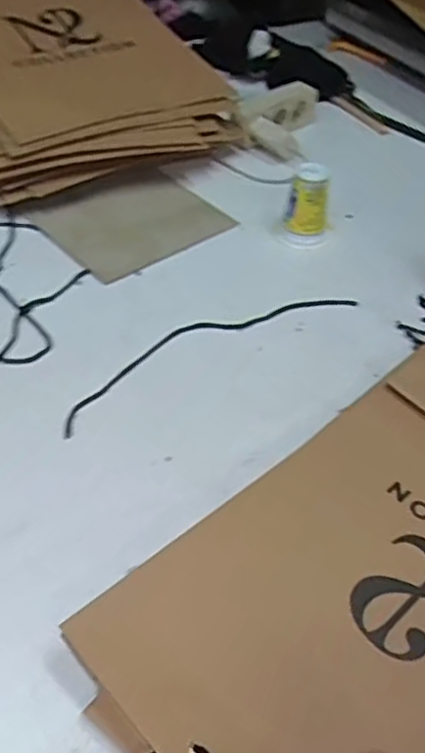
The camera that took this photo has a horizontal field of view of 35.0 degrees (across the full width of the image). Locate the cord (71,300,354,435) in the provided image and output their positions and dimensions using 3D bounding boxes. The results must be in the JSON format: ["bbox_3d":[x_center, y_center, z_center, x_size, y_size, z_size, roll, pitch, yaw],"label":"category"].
[{"bbox_3d":[-0.006,-0.035,0.691,0.346,0.012,0.072,-24,54,-27],"label":"cord"}]

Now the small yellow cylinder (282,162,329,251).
[{"bbox_3d":[0.114,-0.200,0.794,0.060,0.086,0.049,13,46,5],"label":"small yellow cylinder"}]

